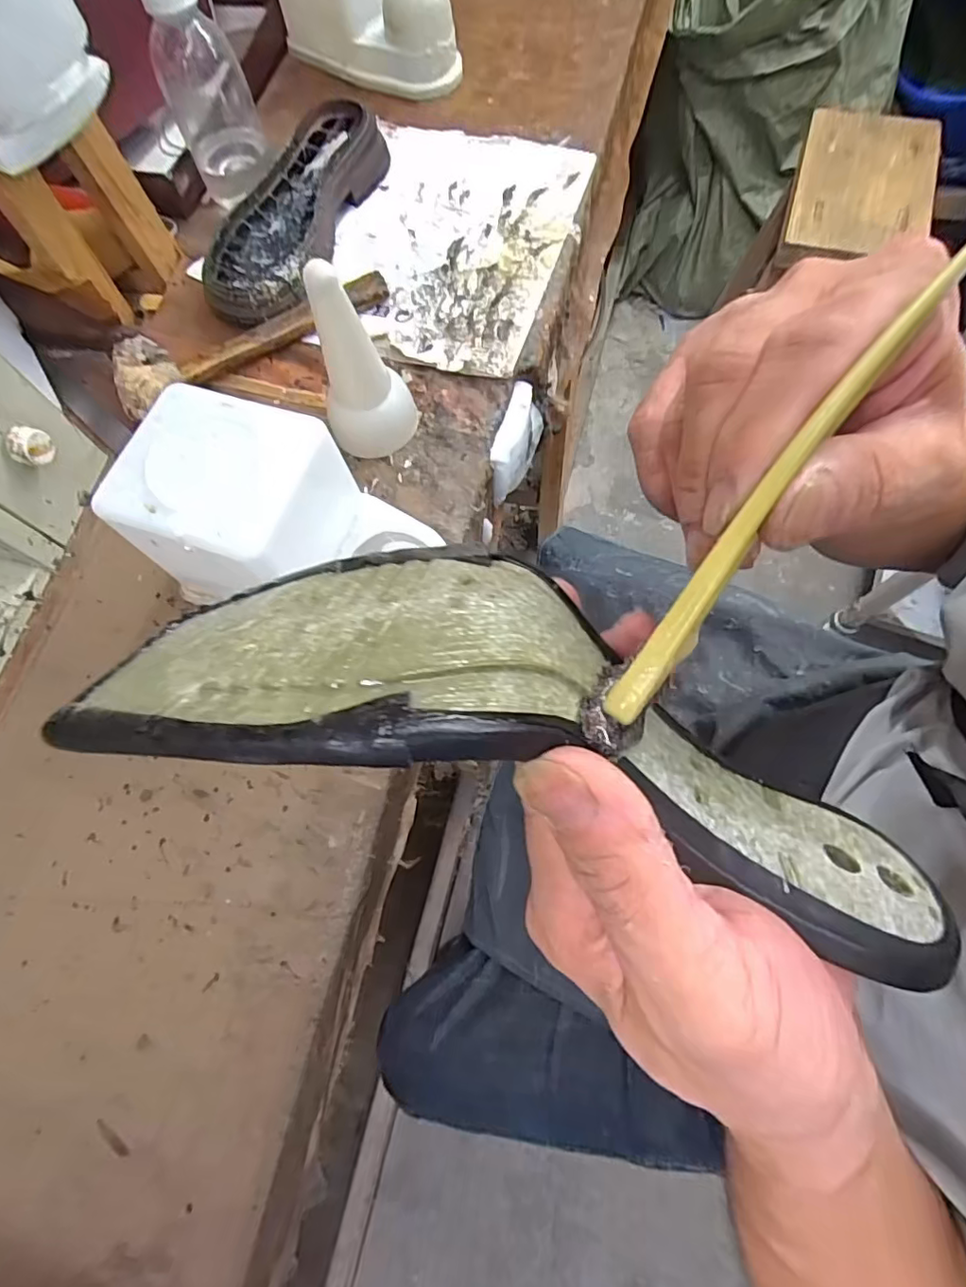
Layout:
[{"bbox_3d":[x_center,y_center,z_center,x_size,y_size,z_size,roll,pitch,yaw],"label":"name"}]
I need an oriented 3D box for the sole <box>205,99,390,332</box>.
[{"bbox_3d":[-0.172,-0.395,0.516,0.099,0.039,0.254,15,72,7],"label":"sole"}]

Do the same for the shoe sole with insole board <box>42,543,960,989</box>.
[{"bbox_3d":[0.027,0.022,0.148,0.226,0.062,0.075,21,72,-12],"label":"shoe sole with insole board"}]

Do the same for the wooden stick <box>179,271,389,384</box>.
[{"bbox_3d":[-0.168,-0.269,0.482,0.184,0.019,0.027,-28,72,-8],"label":"wooden stick"}]

